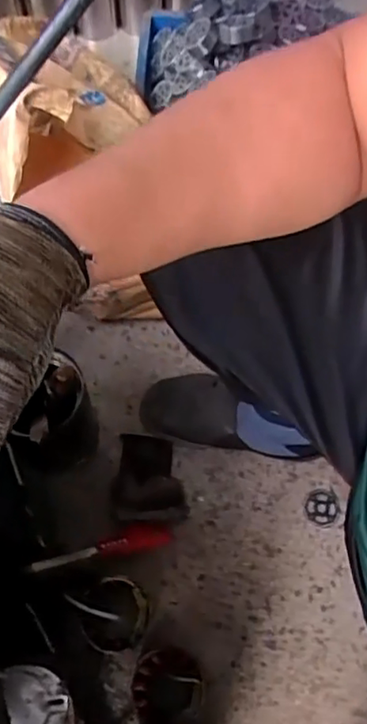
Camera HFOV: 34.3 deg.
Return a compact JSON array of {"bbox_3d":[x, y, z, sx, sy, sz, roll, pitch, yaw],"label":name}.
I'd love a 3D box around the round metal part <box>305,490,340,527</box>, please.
[{"bbox_3d":[0.192,0.203,0.825,0.046,0.007,0.049,42,71,17],"label":"round metal part"}]

